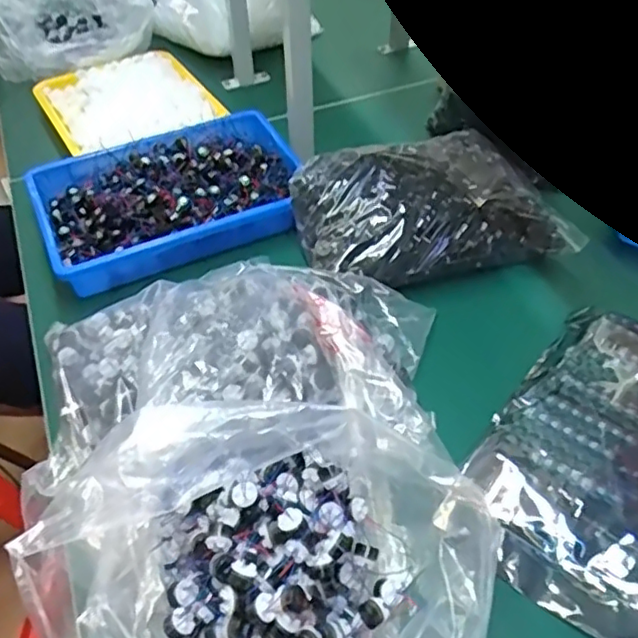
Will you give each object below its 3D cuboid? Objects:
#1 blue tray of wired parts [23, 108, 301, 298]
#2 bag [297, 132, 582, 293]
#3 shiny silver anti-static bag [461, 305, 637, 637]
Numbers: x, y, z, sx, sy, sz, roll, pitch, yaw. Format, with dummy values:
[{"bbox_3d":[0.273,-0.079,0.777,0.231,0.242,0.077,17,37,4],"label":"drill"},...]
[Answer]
[{"bbox_3d":[-0.208,-0.185,0.907,0.371,0.057,0.247,-22,52,-17],"label":"blue tray of wired parts"},{"bbox_3d":[0.146,-0.145,0.842,0.343,0.117,0.215,-14,50,-11],"label":"bag"},{"bbox_3d":[0.309,0.137,0.617,0.253,0.054,0.342,30,56,25],"label":"shiny silver anti-static bag"}]

